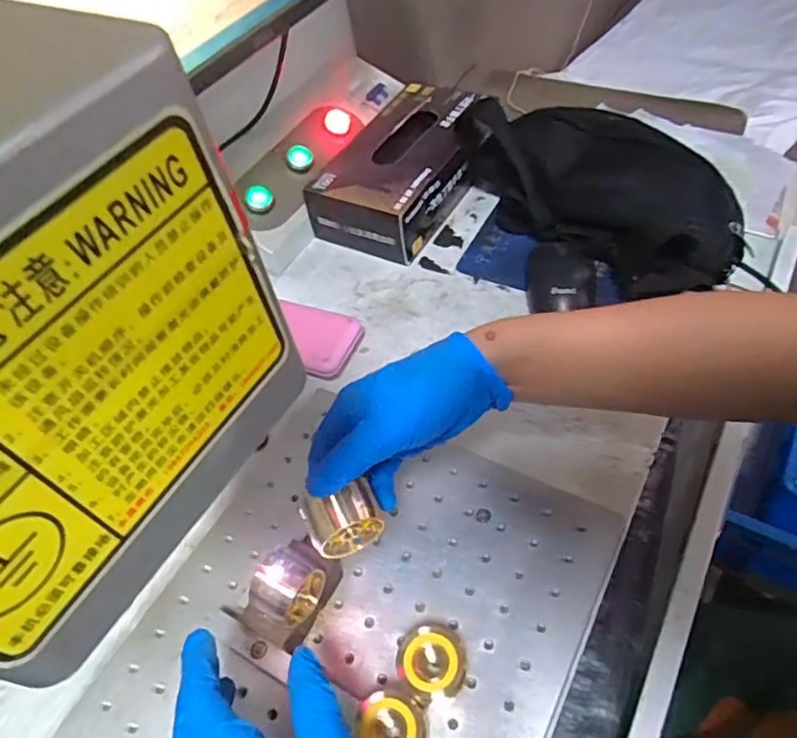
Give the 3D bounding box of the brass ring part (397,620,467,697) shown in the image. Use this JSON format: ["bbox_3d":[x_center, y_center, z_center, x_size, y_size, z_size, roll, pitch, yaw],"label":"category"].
[{"bbox_3d":[0.020,0.175,0.364,0.042,0.034,0.045,-5,52,6],"label":"brass ring part"}]

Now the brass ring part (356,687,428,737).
[{"bbox_3d":[-0.004,0.207,0.339,0.038,0.035,0.036,-5,52,6],"label":"brass ring part"}]

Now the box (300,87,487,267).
[{"bbox_3d":[0.012,-0.222,0.659,0.133,0.078,0.216,19,57,23],"label":"box"}]

